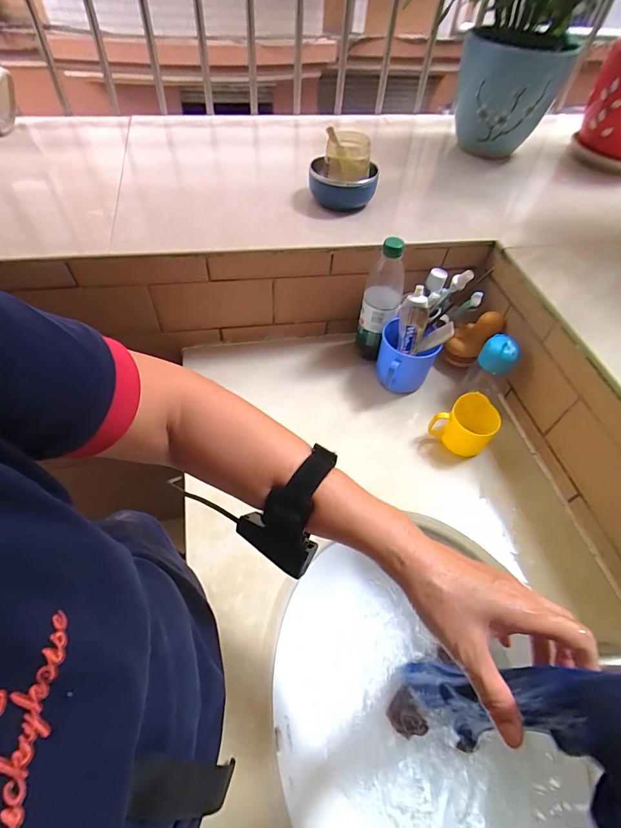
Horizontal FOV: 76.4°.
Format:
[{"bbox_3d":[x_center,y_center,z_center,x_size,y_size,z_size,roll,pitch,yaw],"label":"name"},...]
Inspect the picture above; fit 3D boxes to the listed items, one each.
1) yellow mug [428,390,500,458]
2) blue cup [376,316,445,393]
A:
[{"bbox_3d":[0.243,0.016,0.614,0.087,0.066,0.066,36,59,20],"label":"yellow mug"},{"bbox_3d":[0.158,-0.096,0.679,0.091,0.096,0.088,2,54,-3],"label":"blue cup"}]

